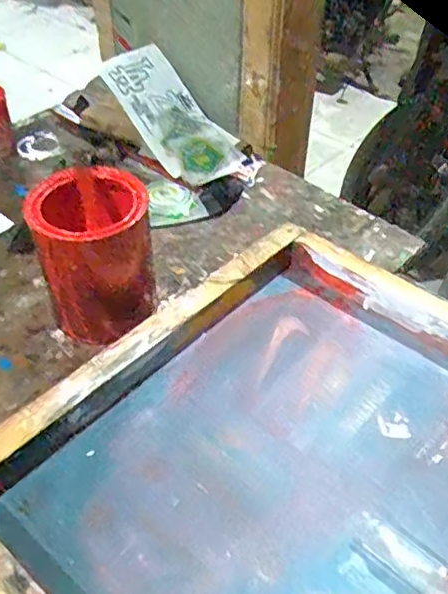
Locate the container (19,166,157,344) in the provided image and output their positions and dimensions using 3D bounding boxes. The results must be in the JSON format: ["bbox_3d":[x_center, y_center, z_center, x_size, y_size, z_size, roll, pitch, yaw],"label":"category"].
[{"bbox_3d":[-0.125,-0.043,0.587,0.107,0.127,0.106,-7,45,-9],"label":"container"}]

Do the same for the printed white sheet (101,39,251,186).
[{"bbox_3d":[-0.072,-0.260,0.841,0.120,0.055,0.254,-25,68,-25],"label":"printed white sheet"}]

